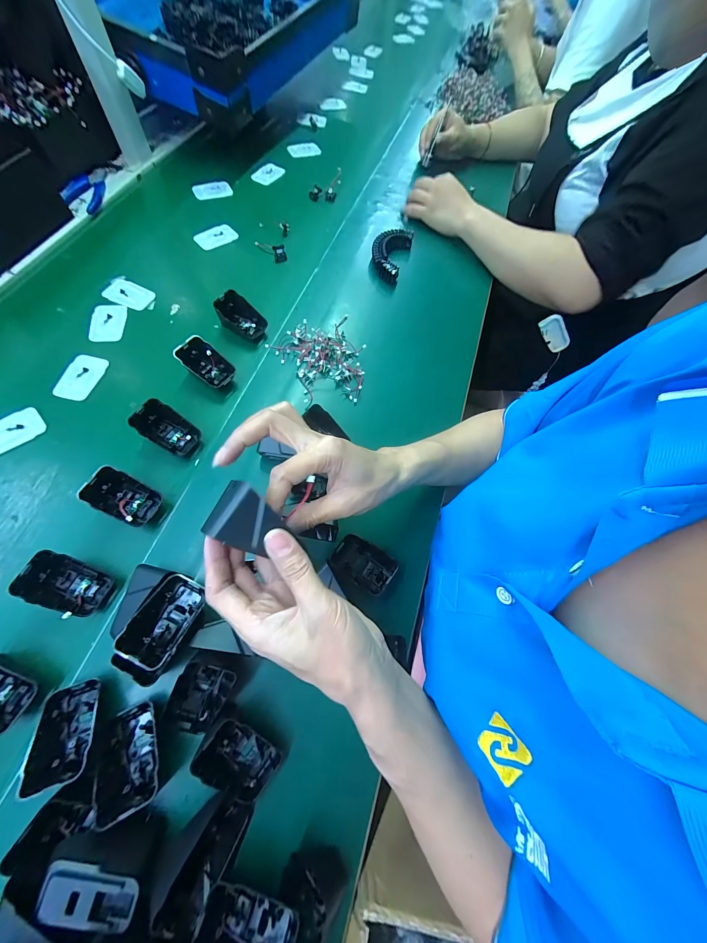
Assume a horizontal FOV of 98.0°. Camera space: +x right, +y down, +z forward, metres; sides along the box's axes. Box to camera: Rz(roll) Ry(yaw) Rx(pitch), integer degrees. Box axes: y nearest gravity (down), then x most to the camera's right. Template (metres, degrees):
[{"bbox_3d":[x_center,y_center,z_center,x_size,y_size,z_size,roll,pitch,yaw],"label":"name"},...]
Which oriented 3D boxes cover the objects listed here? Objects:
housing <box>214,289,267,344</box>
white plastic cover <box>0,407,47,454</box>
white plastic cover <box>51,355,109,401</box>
[{"bbox_3d":[-0.162,-0.224,0.445,0.065,0.036,0.043,26,67,4],"label":"housing"},{"bbox_3d":[-0.419,-0.048,0.375,0.073,0.004,0.050,-32,75,-18],"label":"white plastic cover"},{"bbox_3d":[-0.364,-0.126,0.411,0.045,0.007,0.069,16,67,0],"label":"white plastic cover"}]

